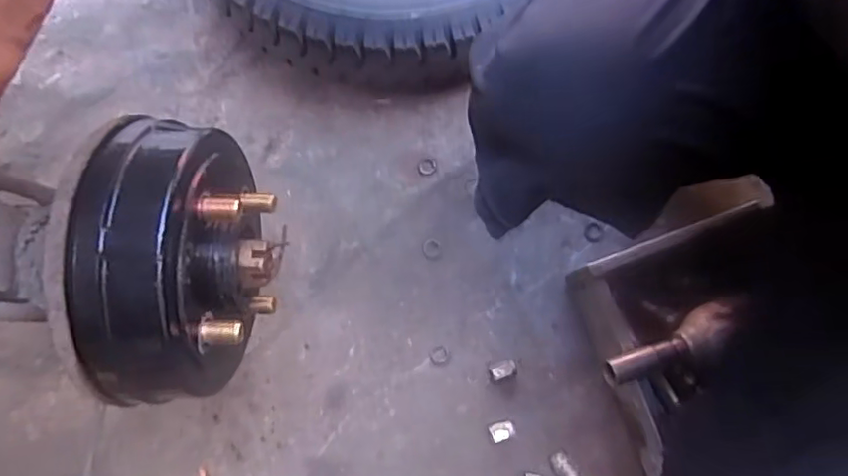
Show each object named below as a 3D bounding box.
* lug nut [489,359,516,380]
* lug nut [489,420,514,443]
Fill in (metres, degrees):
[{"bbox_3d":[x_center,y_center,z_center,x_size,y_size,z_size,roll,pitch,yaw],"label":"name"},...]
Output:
[{"bbox_3d":[0.083,0.139,0.618,0.029,0.022,0.014,-19,79,-5],"label":"lug nut"},{"bbox_3d":[0.082,0.201,0.607,0.027,0.017,0.017,-16,79,-4],"label":"lug nut"}]

